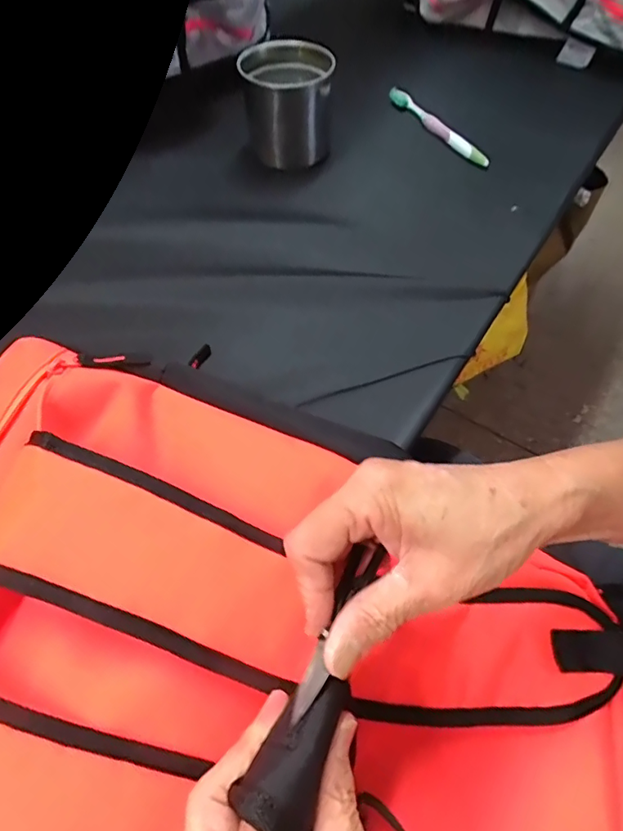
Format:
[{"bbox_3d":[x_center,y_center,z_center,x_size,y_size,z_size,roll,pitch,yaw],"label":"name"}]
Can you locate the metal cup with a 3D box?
[{"bbox_3d":[-0.025,-0.352,0.570,0.089,0.102,0.089,7,57,5],"label":"metal cup"}]

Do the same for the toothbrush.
[{"bbox_3d":[0.157,-0.362,0.624,0.015,0.024,0.190,-27,61,-16],"label":"toothbrush"}]

